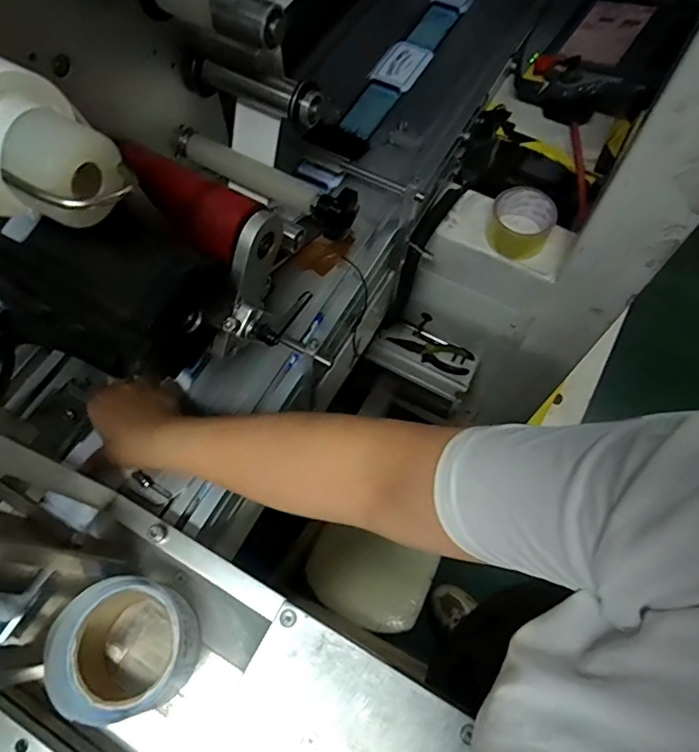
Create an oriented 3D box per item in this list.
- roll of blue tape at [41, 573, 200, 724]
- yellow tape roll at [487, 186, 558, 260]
[{"bbox_3d":[-0.184,0.223,0.444,0.106,0.059,0.101,-1,66,1],"label":"roll of blue tape"},{"bbox_3d":[0.238,-0.214,0.747,0.085,0.057,0.085,-1,66,1],"label":"yellow tape roll"}]

